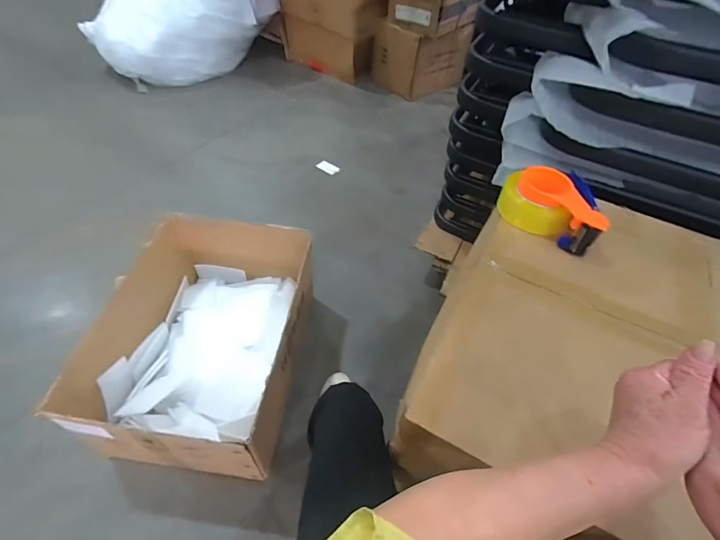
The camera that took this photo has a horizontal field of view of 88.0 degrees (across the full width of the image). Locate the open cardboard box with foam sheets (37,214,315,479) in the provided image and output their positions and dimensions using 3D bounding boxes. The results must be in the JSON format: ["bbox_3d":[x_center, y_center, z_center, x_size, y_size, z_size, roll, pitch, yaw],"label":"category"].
[{"bbox_3d":[-0.337,0.133,0.882,0.384,0.237,0.564,8,49,1],"label":"open cardboard box with foam sheets"}]

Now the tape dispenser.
[{"bbox_3d":[0.312,-0.097,0.593,0.113,0.075,0.162,-23,55,-24],"label":"tape dispenser"}]

